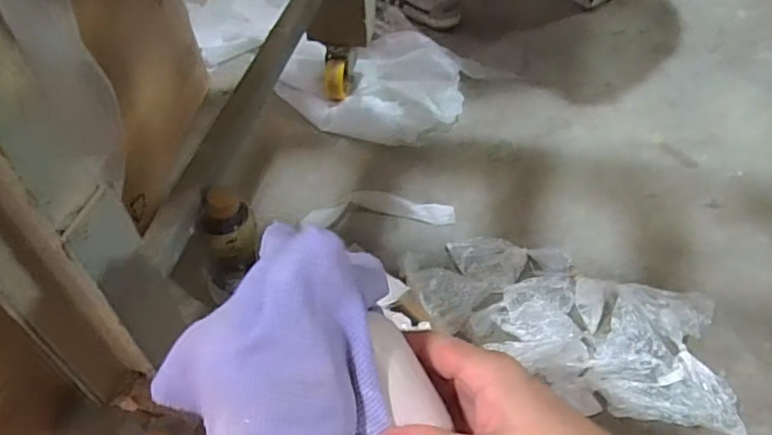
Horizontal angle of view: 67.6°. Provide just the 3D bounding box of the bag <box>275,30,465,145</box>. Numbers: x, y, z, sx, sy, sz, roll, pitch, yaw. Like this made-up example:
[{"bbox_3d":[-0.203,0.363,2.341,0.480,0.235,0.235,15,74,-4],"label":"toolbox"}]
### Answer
[{"bbox_3d":[-0.007,-0.238,0.993,0.268,0.069,0.260,-33,59,-21],"label":"bag"}]

